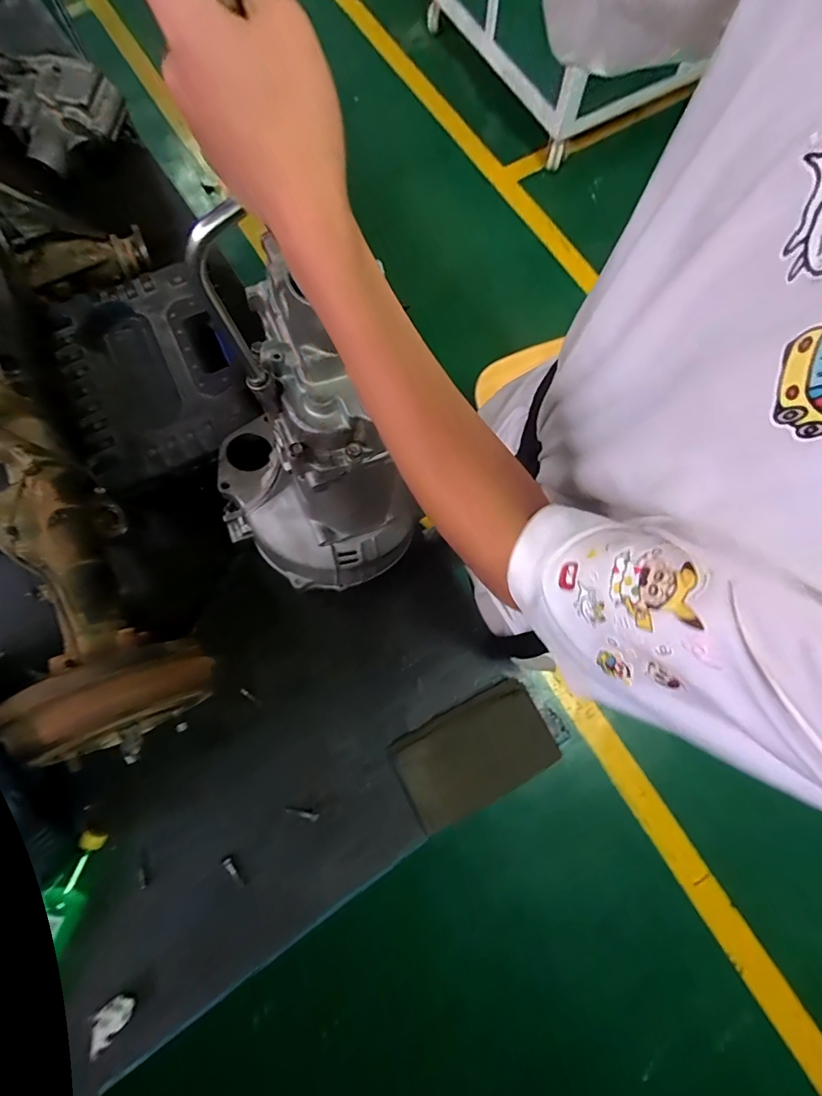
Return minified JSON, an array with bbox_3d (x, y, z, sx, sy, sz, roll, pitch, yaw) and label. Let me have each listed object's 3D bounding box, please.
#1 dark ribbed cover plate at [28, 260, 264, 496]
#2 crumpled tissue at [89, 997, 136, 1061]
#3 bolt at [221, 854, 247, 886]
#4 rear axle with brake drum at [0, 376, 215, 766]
[{"bbox_3d":[-0.433,-0.293,0.757,0.285,0.049,0.371,-26,78,-7],"label":"dark ribbed cover plate"},{"bbox_3d":[-0.382,0.595,0.591,0.033,0.018,0.062,42,80,9],"label":"crumpled tissue"},{"bbox_3d":[-0.239,0.437,0.639,0.012,0.015,0.044,-42,80,-10],"label":"bolt"},{"bbox_3d":[-0.462,0.027,0.603,0.188,0.173,0.482,-38,80,-9],"label":"rear axle with brake drum"}]

